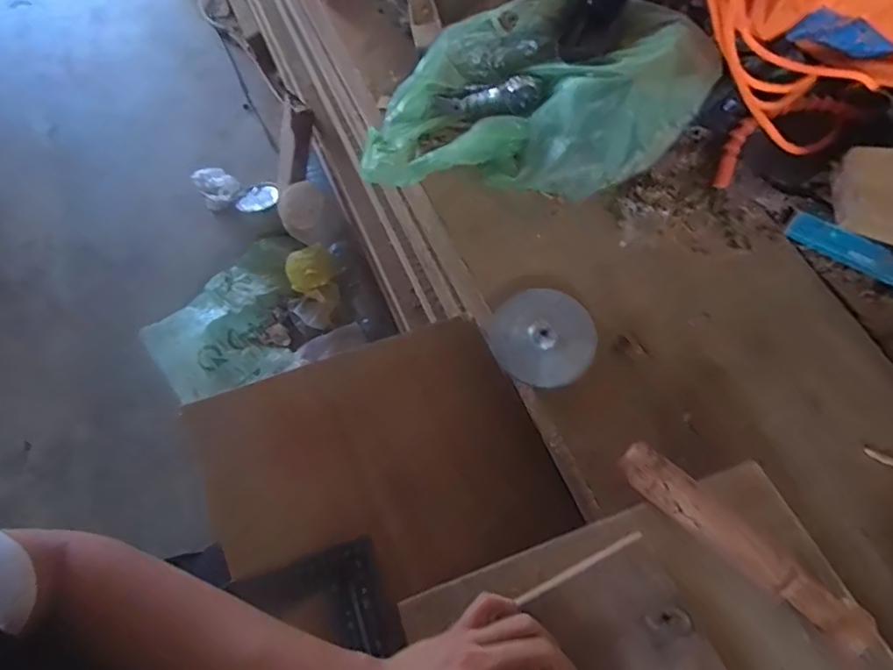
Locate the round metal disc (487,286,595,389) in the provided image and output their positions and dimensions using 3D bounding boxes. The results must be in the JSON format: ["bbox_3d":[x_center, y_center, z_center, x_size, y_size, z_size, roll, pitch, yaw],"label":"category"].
[{"bbox_3d":[0.086,0.002,0.481,0.085,0.008,0.090,-2,80,11],"label":"round metal disc"}]

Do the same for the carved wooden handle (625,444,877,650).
[{"bbox_3d":[0.198,0.141,0.369,0.171,0.030,0.029,40,73,16],"label":"carved wooden handle"}]

